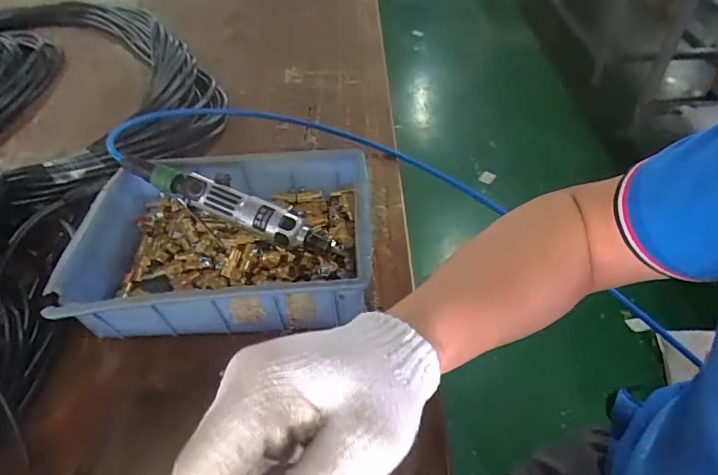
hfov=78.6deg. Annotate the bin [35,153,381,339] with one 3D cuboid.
[{"bbox_3d":[-0.138,0.012,0.479,0.296,0.098,0.200,-4,46,0],"label":"bin"}]

